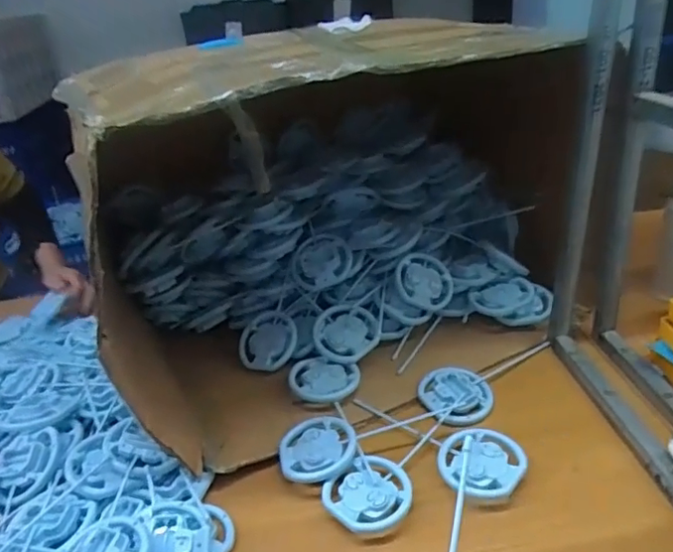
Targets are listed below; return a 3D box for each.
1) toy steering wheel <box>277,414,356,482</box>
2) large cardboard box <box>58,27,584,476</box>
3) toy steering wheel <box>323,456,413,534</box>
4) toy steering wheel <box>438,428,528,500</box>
[{"bbox_3d":[-0.025,0.223,0.719,0.095,0.024,0.104,-5,29,3],"label":"toy steering wheel"},{"bbox_3d":[-0.018,-0.117,0.893,0.683,0.429,0.526,-16,31,-17],"label":"large cardboard box"},{"bbox_3d":[0.041,0.260,0.658,0.096,0.029,0.083,-22,33,-26],"label":"toy steering wheel"},{"bbox_3d":[0.174,0.225,0.675,0.092,0.014,0.107,-17,31,-19],"label":"toy steering wheel"}]

